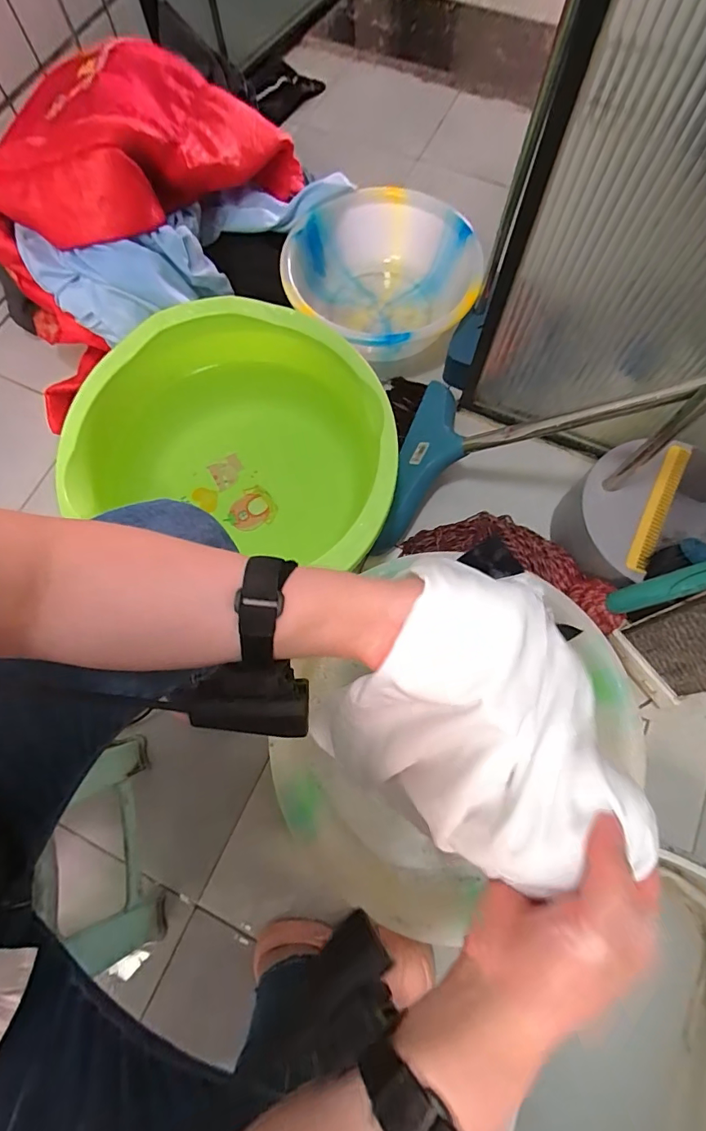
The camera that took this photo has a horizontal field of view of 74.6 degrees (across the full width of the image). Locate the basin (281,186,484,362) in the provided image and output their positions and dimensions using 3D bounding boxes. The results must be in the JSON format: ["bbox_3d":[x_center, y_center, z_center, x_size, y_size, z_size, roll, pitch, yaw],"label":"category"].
[{"bbox_3d":[0.061,-0.537,0.892,0.350,0.136,0.326,-28,74,-7],"label":"basin"}]

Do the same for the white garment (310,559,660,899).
[{"bbox_3d":[0.084,0.105,0.317,0.183,0.147,0.149,29,75,9],"label":"white garment"}]

